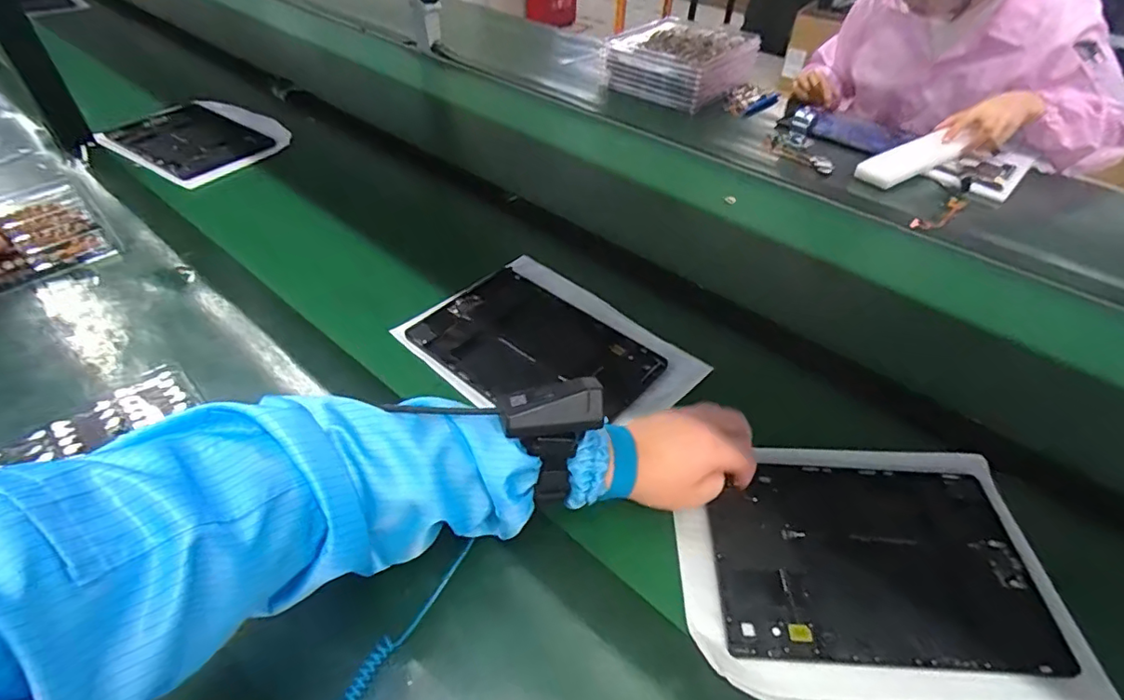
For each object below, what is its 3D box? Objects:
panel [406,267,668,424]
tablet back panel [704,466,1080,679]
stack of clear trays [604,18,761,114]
[{"bbox_3d":[-0.030,0.001,0.589,0.240,0.015,0.152,32,53,25],"label":"panel"},{"bbox_3d":[0.238,0.163,0.430,0.236,0.013,0.150,3,46,0],"label":"tablet back panel"},{"bbox_3d":[0.240,-0.588,1.111,0.243,0.092,0.240,30,52,24],"label":"stack of clear trays"}]

